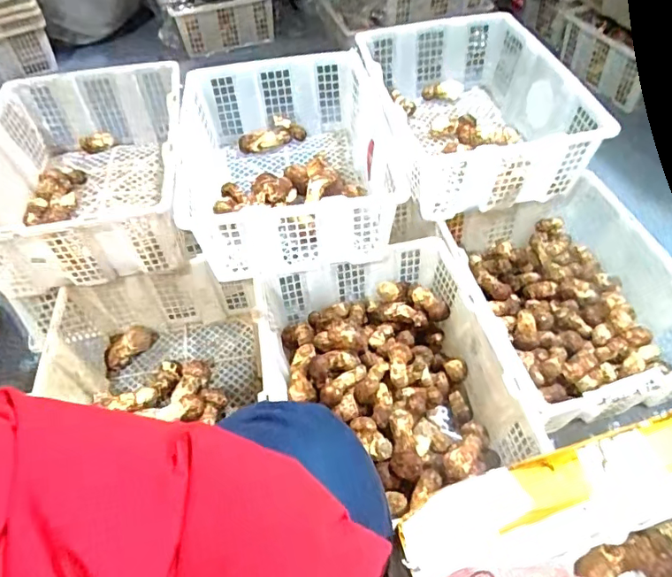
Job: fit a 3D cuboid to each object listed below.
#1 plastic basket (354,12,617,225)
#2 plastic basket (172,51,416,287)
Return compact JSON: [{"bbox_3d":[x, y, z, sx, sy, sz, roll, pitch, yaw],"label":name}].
[{"bbox_3d":[0.271,-0.363,1.037,0.349,0.163,0.464,-12,52,-7],"label":"plastic basket"},{"bbox_3d":[-0.094,-0.244,0.963,0.361,0.172,0.470,-6,51,-2],"label":"plastic basket"}]

